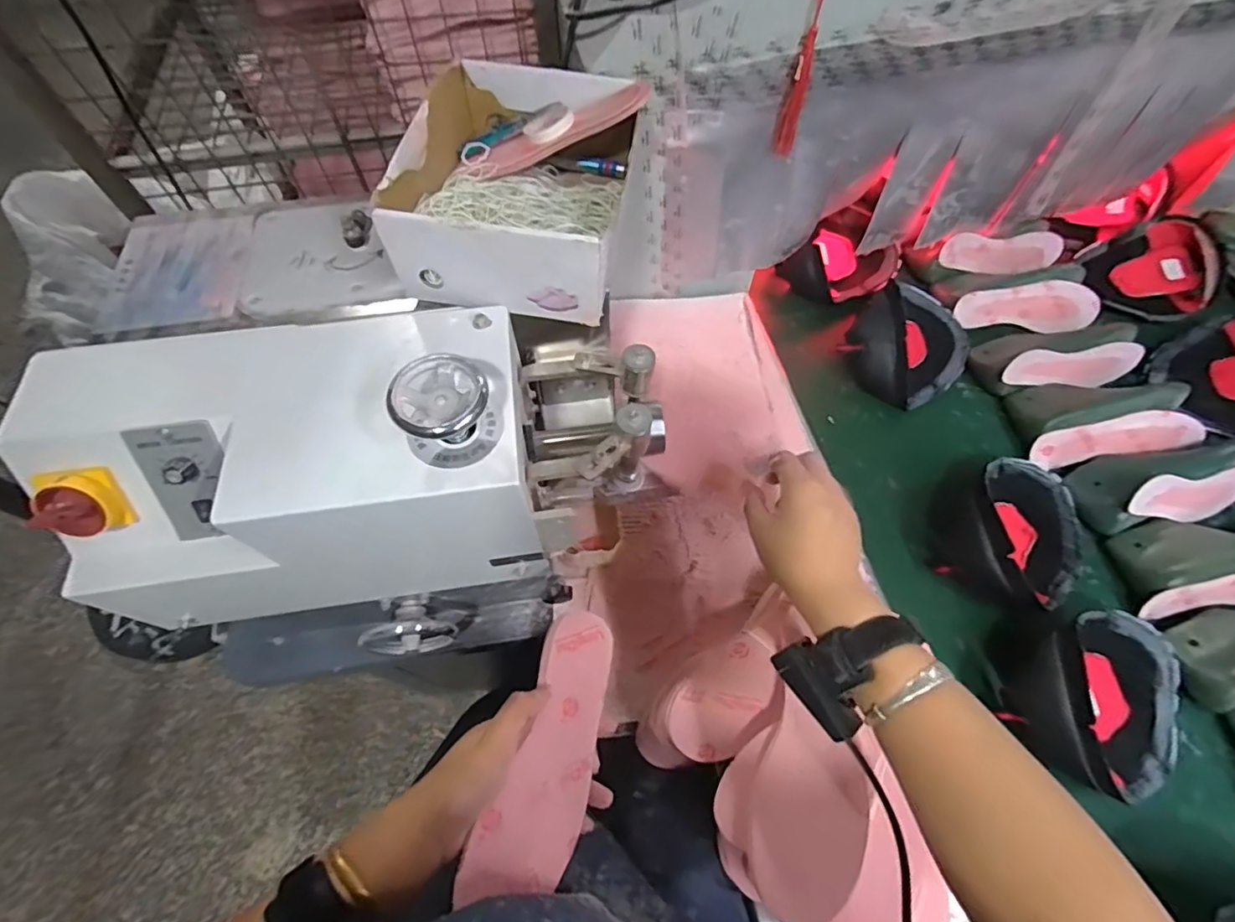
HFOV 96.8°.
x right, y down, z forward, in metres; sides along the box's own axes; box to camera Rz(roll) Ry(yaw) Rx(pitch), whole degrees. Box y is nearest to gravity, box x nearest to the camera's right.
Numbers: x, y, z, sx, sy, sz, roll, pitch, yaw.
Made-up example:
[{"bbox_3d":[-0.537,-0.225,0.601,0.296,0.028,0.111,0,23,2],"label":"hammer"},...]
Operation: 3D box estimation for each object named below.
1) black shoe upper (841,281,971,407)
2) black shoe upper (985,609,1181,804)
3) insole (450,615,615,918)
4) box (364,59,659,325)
[{"bbox_3d":[0.427,-0.180,0.771,0.190,0.095,0.140,-40,69,-16],"label":"black shoe upper"},{"bbox_3d":[0.502,0.242,0.553,0.206,0.099,0.162,-1,64,1],"label":"black shoe upper"},{"bbox_3d":[-0.055,0.221,0.417,0.084,0.011,0.213,30,58,-18],"label":"insole"},{"bbox_3d":[-0.079,-0.254,0.486,0.176,0.085,0.240,9,64,6],"label":"box"}]

